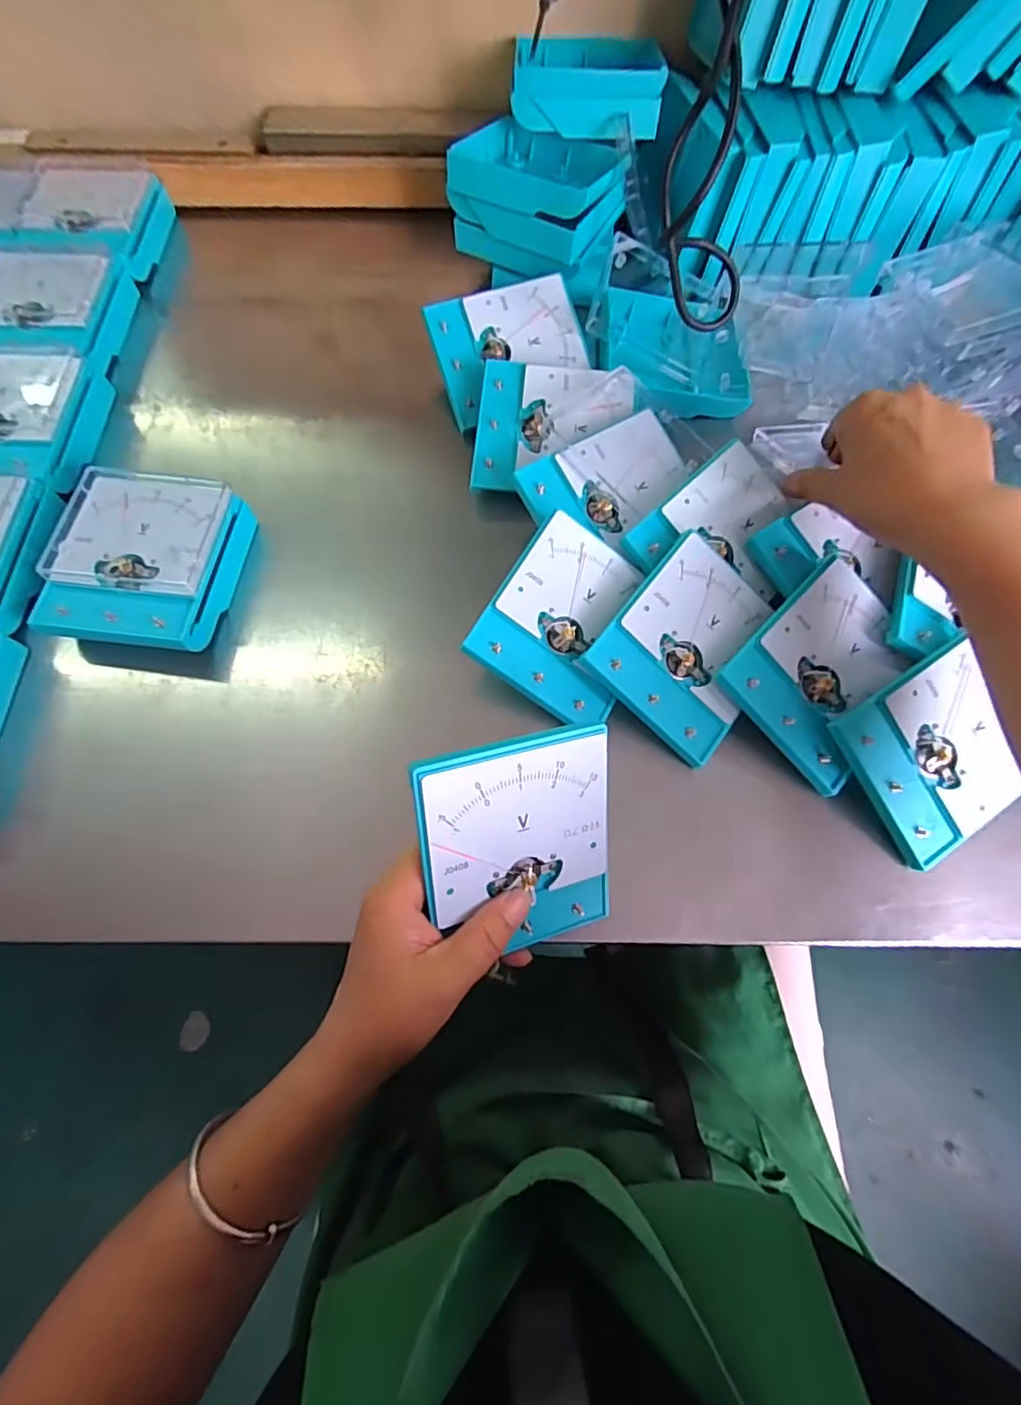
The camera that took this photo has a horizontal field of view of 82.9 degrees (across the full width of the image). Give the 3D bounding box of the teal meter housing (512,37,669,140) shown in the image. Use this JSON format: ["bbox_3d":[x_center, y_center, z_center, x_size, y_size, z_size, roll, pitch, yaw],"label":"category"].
[{"bbox_3d":[0.058,-0.456,0.438,0.112,0.036,0.052,3,69,1],"label":"teal meter housing"}]

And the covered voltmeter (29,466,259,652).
[{"bbox_3d":[-0.238,-0.094,0.380,0.103,0.037,0.120,7,69,2],"label":"covered voltmeter"}]

